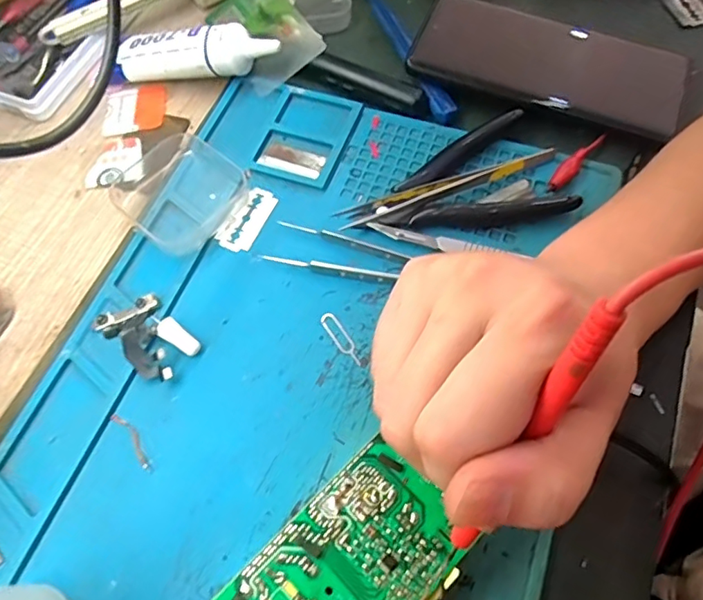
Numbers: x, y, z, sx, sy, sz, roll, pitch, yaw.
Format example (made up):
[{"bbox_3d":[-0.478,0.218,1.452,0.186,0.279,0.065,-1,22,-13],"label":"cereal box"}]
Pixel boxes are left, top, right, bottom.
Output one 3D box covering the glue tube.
[{"bbox_3d":[-0.101,-0.155,0.347,0.110,0.035,0.030,9,65,7],"label":"glue tube"}]

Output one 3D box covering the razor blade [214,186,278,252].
[{"bbox_3d":[-0.060,-0.047,0.309,0.022,0.004,0.042,22,67,13],"label":"razor blade"}]

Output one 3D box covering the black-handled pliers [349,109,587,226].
[{"bbox_3d":[0.059,-0.061,0.302,0.111,0.011,0.070,-21,65,-7],"label":"black-handled pliers"}]

